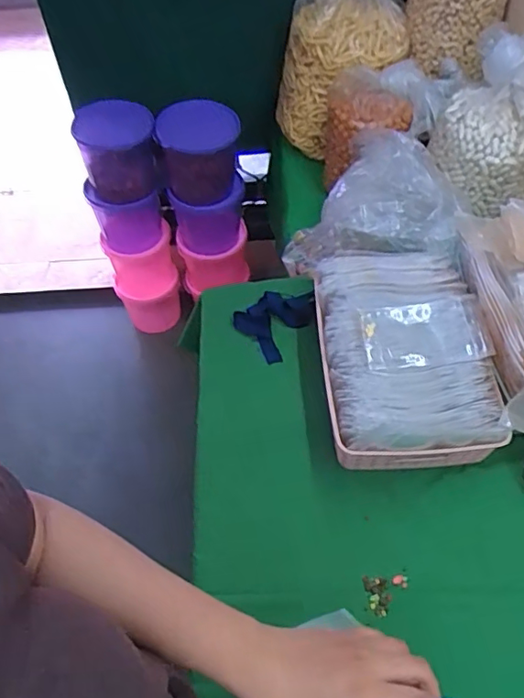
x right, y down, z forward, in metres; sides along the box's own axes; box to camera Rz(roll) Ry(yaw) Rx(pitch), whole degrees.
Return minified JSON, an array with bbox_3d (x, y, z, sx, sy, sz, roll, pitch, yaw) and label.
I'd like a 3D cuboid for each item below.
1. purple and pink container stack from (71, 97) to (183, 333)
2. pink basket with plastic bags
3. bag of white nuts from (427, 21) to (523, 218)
[{"bbox_3d":[-0.359,-0.347,1.586,0.210,0.693,0.182,-17,54,-10],"label":"purple and pink container stack"},{"bbox_3d":[0.197,0.008,0.816,0.224,0.108,0.332,-3,53,0],"label":"pink basket with plastic bags"},{"bbox_3d":[0.420,-0.405,1.015,0.211,0.230,0.167,28,59,21],"label":"bag of white nuts"}]

